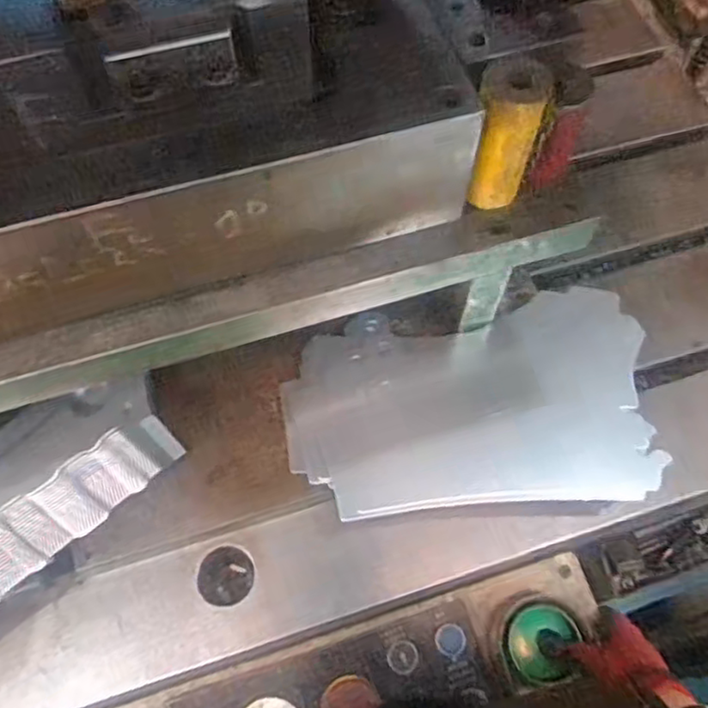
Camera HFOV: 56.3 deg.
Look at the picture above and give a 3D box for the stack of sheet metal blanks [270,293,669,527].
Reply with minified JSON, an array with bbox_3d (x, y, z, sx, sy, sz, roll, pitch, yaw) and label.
[{"bbox_3d":[0.110,0.048,0.642,0.340,0.034,0.197,-4,73,-3],"label":"stack of sheet metal blanks"}]

